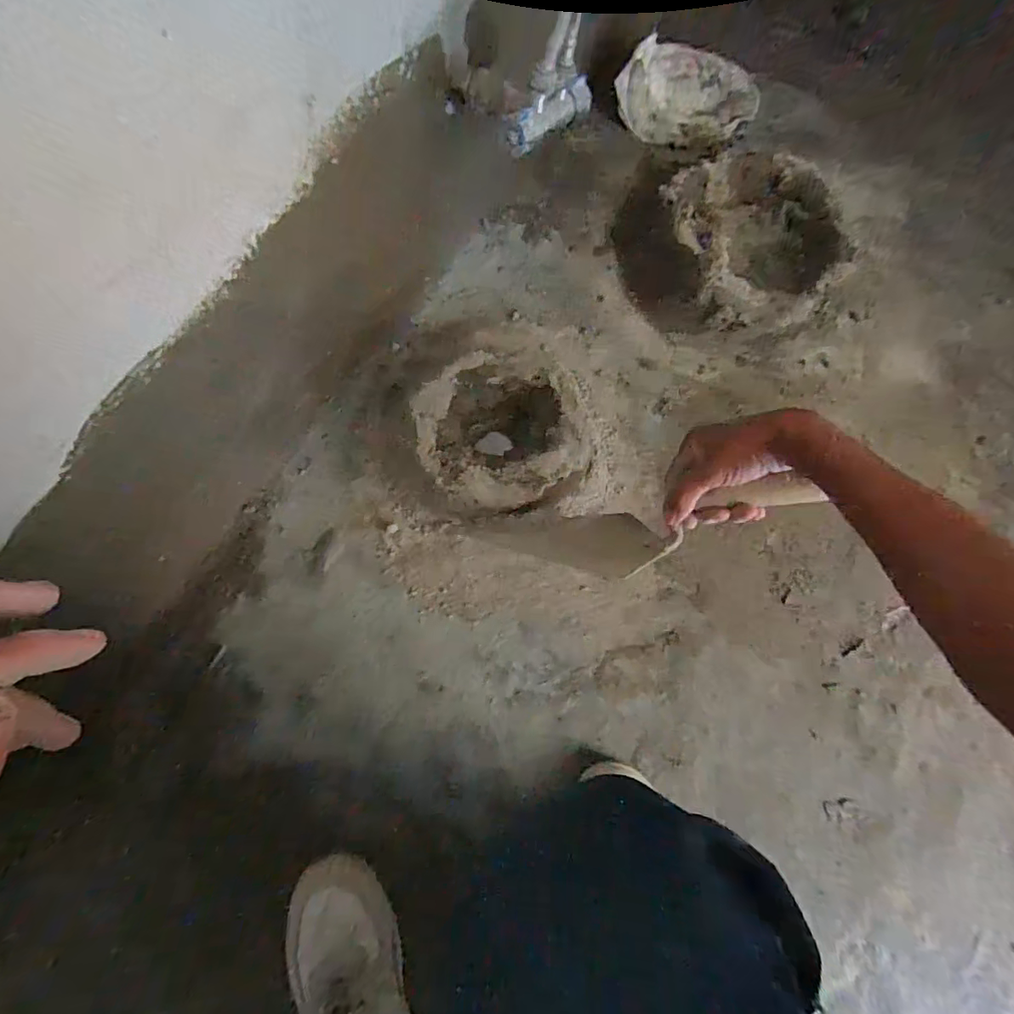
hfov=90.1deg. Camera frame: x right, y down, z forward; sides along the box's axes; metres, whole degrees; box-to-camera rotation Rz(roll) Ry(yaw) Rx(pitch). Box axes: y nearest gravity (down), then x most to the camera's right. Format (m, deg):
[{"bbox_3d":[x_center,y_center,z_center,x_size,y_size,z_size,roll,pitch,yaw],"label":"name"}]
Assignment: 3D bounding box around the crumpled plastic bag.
[{"bbox_3d":[0.256,-0.577,0.693,0.170,0.063,0.168,29,78,5],"label":"crumpled plastic bag"}]

